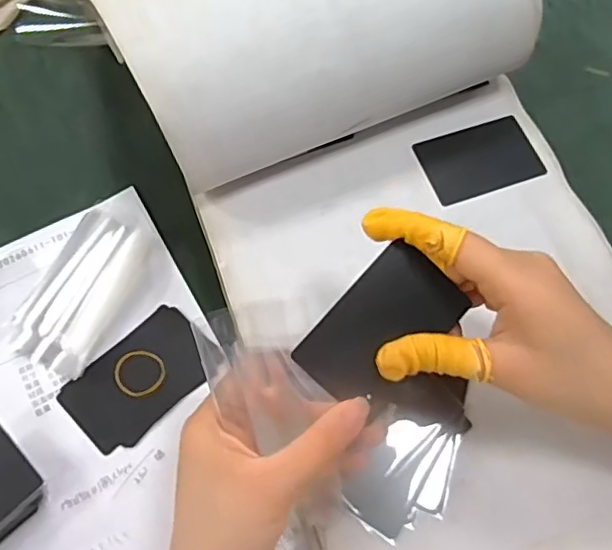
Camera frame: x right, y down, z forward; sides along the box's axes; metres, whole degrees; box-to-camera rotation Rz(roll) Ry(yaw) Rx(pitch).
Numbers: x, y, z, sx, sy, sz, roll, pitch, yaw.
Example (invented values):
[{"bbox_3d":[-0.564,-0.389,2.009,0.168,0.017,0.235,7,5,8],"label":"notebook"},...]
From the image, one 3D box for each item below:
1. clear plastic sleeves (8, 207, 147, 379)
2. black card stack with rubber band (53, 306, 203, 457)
[{"bbox_3d":[-0.157,0.008,0.413,0.063,0.007,0.118,20,68,7],"label":"clear plastic sleeves"},{"bbox_3d":[-0.110,0.068,0.389,0.093,0.004,0.060,-41,74,-17],"label":"black card stack with rubber band"}]

